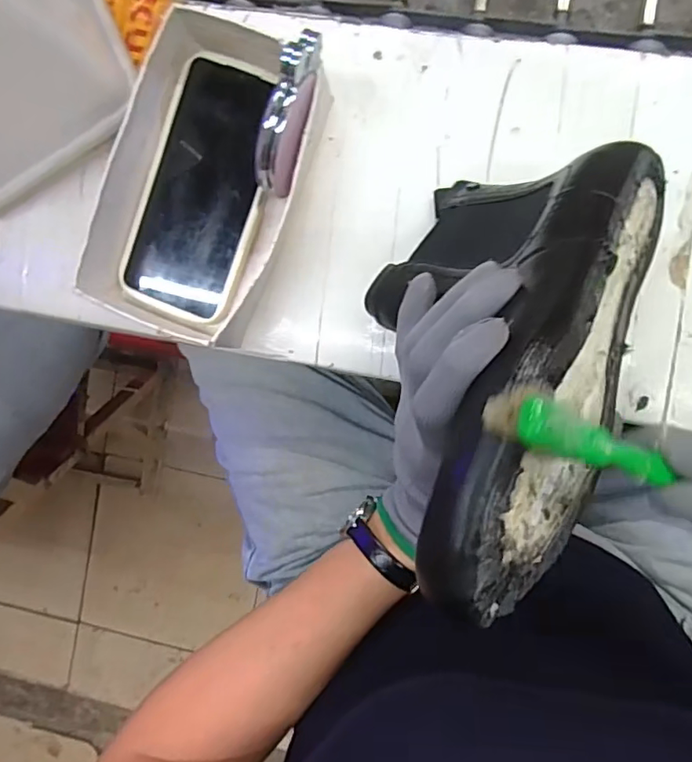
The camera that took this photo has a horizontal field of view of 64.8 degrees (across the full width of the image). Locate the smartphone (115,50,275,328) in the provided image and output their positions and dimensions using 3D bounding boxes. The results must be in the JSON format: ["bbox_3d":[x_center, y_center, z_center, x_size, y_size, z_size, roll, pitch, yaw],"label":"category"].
[{"bbox_3d":[-0.096,-0.127,0.365,0.077,0.007,0.165,21,101,7],"label":"smartphone"}]

